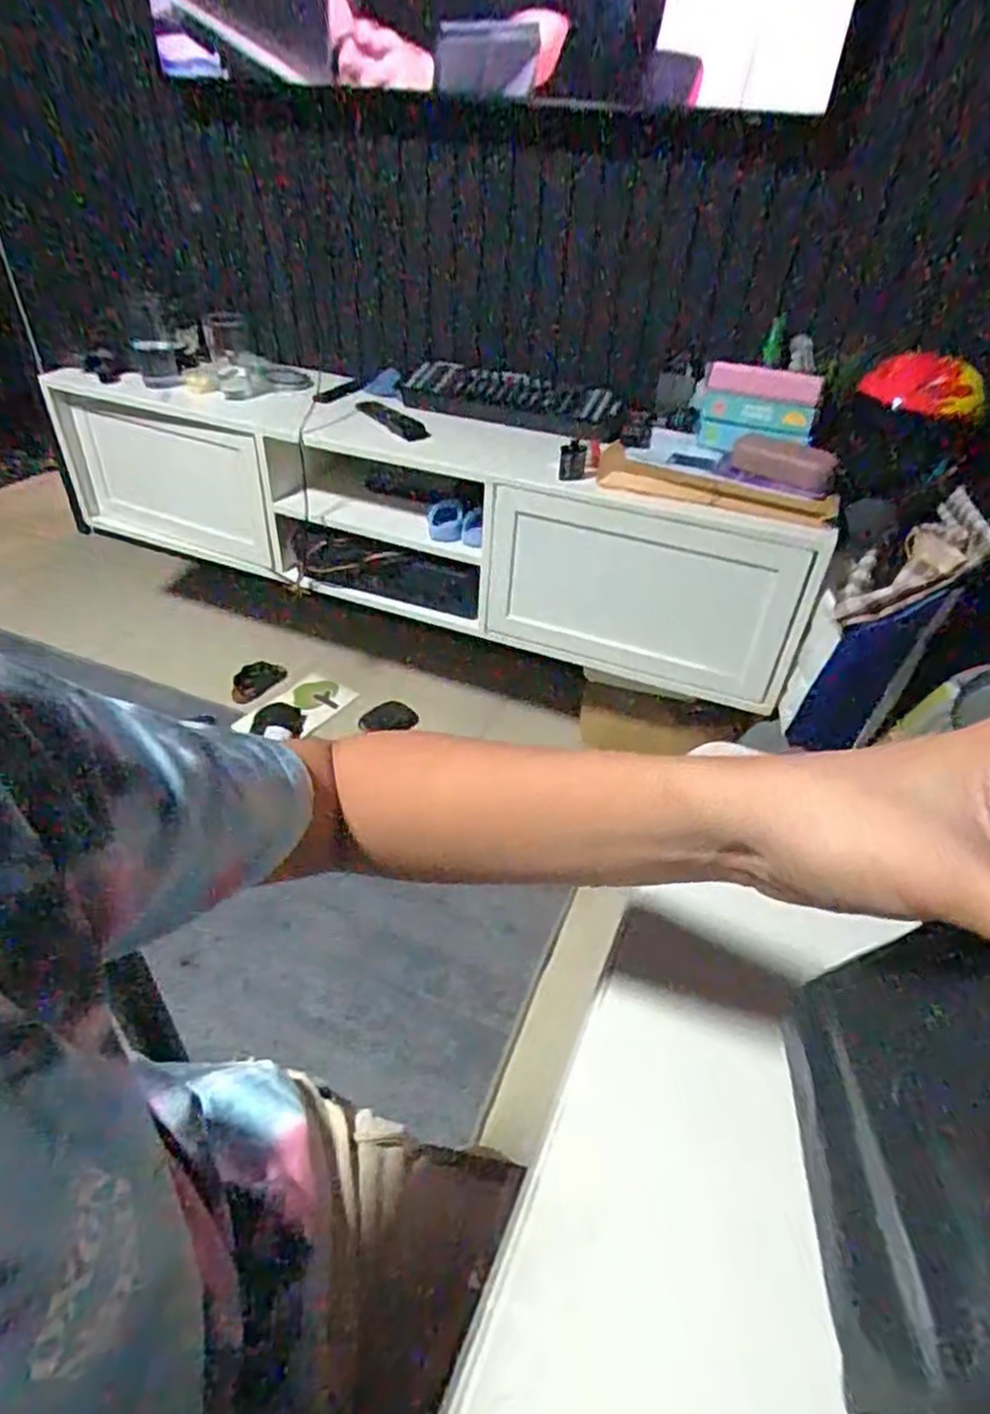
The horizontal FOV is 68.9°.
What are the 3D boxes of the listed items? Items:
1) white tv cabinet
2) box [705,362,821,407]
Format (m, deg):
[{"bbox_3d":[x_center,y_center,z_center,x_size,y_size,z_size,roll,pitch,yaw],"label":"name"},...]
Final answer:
[{"bbox_3d":[-0.174,-0.408,1.487,1.566,0.368,0.304,16,41,14],"label":"white tv cabinet"},{"bbox_3d":[0.467,-0.554,1.240,0.178,0.051,0.049,31,47,29],"label":"box"}]

